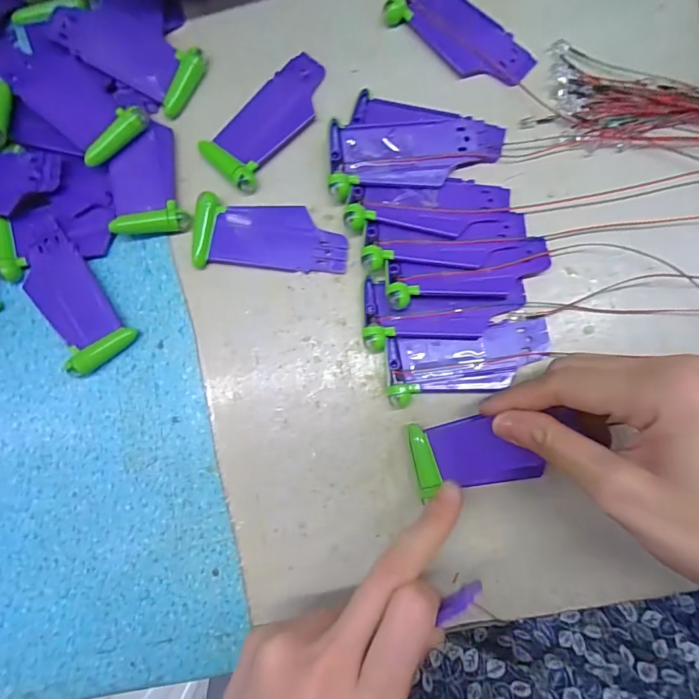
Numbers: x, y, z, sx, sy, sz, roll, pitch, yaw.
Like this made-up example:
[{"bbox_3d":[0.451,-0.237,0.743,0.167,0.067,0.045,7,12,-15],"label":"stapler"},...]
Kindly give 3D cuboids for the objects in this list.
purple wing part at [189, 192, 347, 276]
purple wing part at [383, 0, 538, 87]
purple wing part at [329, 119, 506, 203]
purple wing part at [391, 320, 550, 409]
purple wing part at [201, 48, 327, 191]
[{"bbox_3d":[-0.047,-0.067,0.257,0.088,0.009,0.040,2,85,5],"label":"purple wing part"},{"bbox_3d":[0.066,-0.188,0.260,0.089,0.008,0.038,42,89,7],"label":"purple wing part"},{"bbox_3d":[0.039,-0.111,0.252,0.099,0.013,0.041,-3,85,4],"label":"purple wing part"},{"bbox_3d":[0.066,0.006,0.242,0.089,0.008,0.036,-8,84,4],"label":"purple wing part"},{"bbox_3d":[-0.048,-0.140,0.264,0.038,0.009,0.088,41,89,7],"label":"purple wing part"}]

